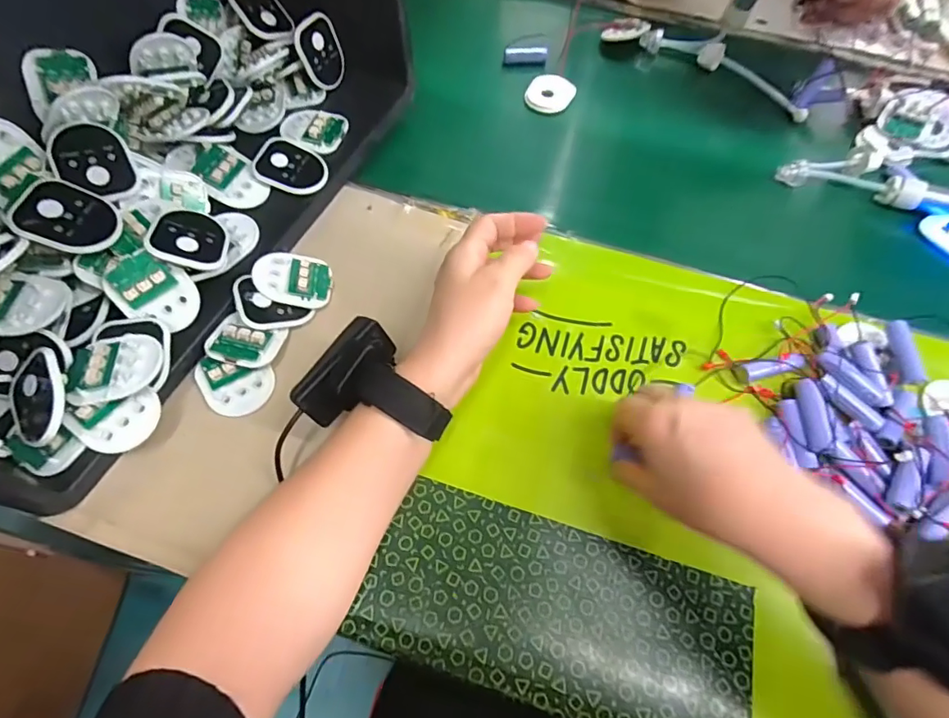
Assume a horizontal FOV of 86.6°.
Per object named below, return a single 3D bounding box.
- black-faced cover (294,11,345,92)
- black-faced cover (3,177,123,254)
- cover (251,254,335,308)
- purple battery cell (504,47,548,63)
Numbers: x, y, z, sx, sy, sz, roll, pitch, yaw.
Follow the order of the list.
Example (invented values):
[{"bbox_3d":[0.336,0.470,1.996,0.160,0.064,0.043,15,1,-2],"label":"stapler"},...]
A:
[{"bbox_3d":[-0.143,-0.290,0.477,0.008,0.057,0.054,12,61,25],"label":"black-faced cover"},{"bbox_3d":[-0.276,-0.095,0.340,0.060,0.009,0.048,25,66,-15],"label":"black-faced cover"},{"bbox_3d":[-0.141,-0.064,0.395,0.058,0.012,0.046,12,60,-14],"label":"cover"},{"bbox_3d":[0.061,-0.360,0.596,0.051,0.015,0.011,-6,60,-6],"label":"purple battery cell"}]

